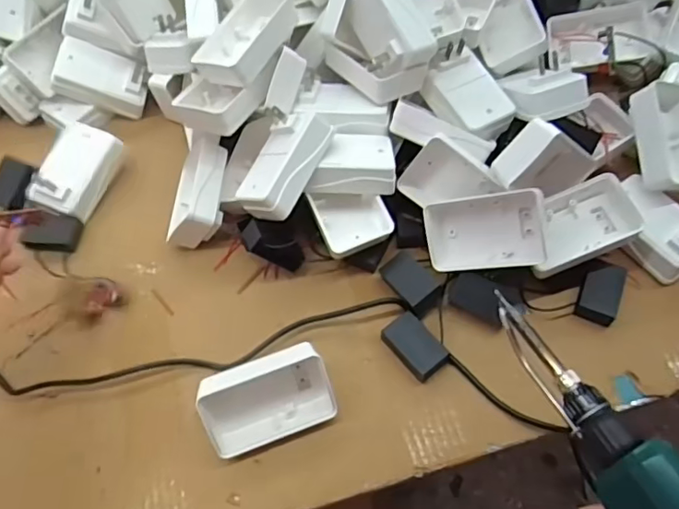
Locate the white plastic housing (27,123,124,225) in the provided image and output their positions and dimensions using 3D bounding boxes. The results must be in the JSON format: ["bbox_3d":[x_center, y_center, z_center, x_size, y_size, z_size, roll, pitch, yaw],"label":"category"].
[{"bbox_3d":[-0.243,-0.078,0.508,0.053,0.029,0.087,17,67,8],"label":"white plastic housing"}]

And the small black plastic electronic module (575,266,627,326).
[{"bbox_3d":[0.208,0.031,0.439,0.028,0.019,0.046,22,63,15],"label":"small black plastic electronic module"}]

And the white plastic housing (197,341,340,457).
[{"bbox_3d":[-0.051,0.105,0.398,0.089,0.047,0.053,-19,60,-8],"label":"white plastic housing"}]

